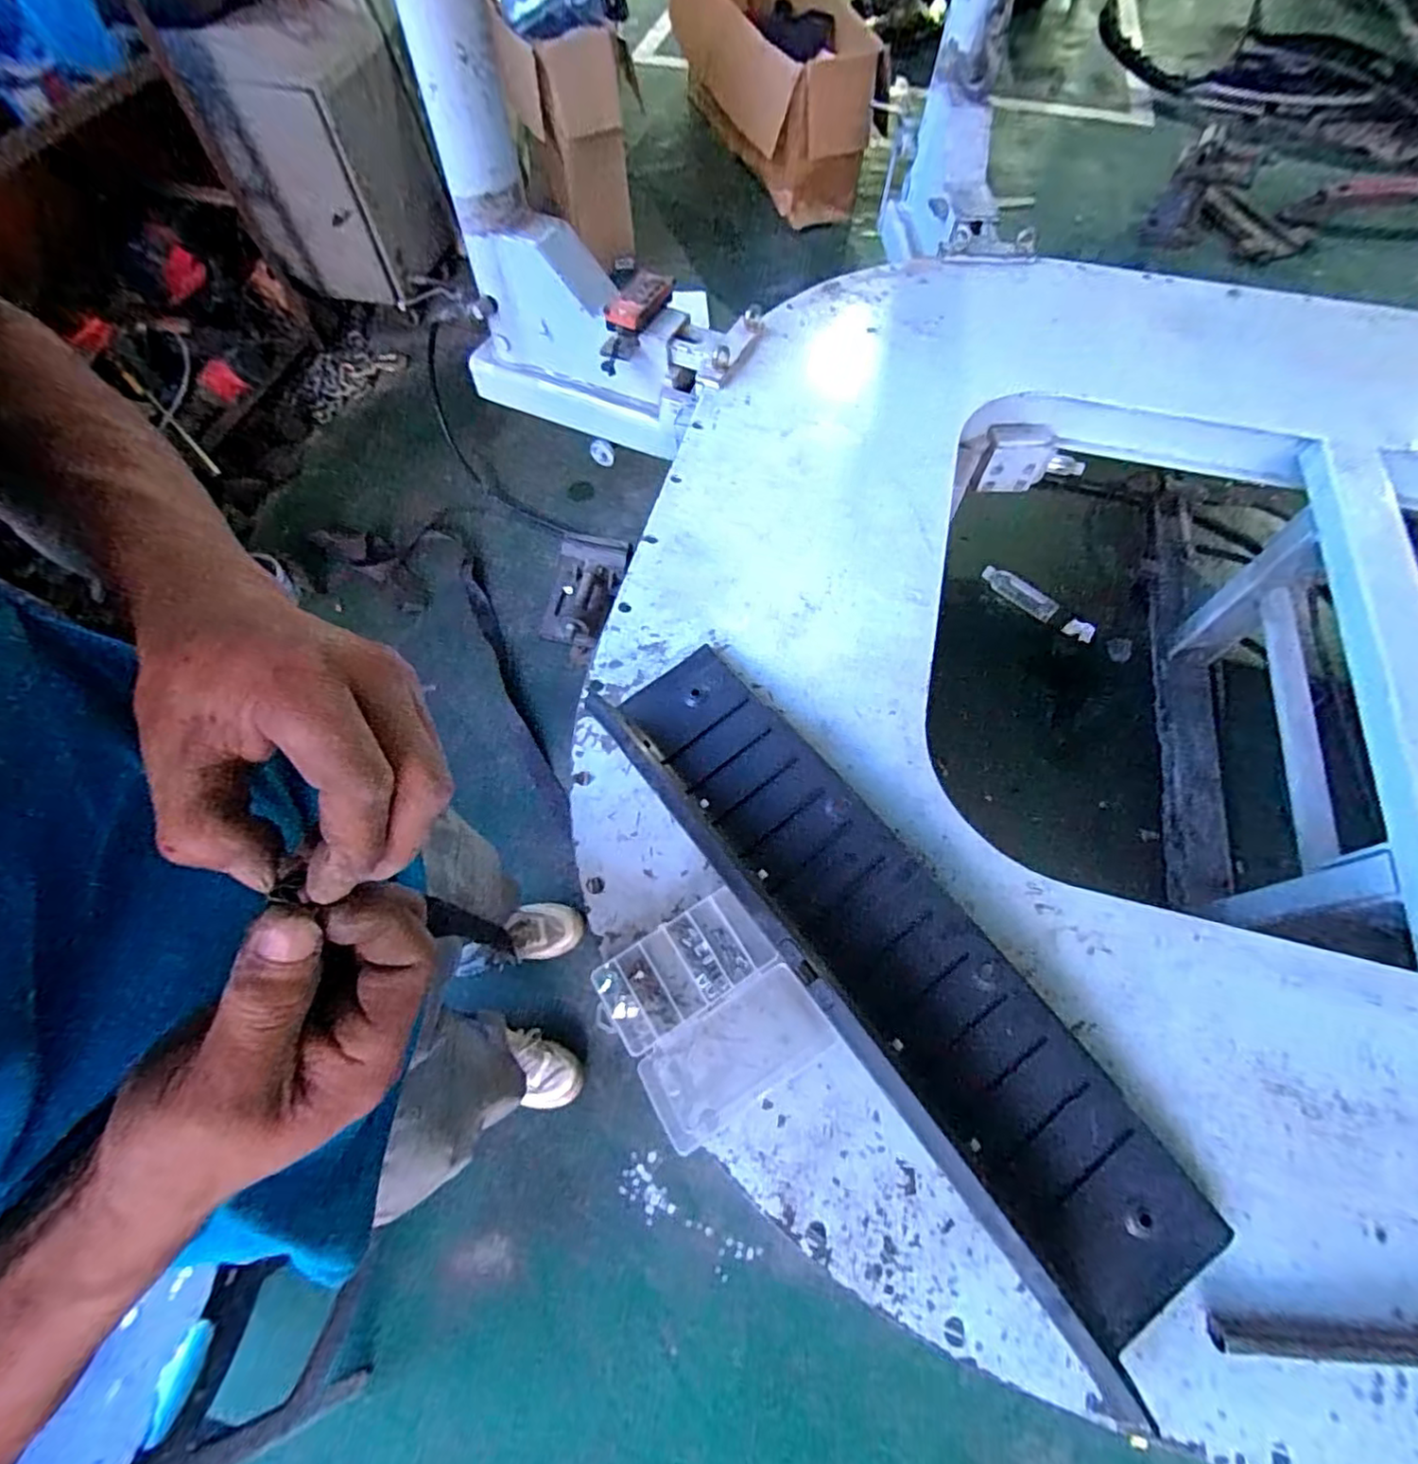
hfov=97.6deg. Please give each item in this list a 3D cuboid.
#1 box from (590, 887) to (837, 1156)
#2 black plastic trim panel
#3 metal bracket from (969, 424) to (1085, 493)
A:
[{"bbox_3d":[-0.003,0.315,0.702,0.196,0.031,0.209,-33,68,-15],"label":"box"},{"bbox_3d":[0.180,0.219,0.704,0.215,0.100,0.867,-33,68,-16],"label":"black plastic trim panel"},{"bbox_3d":[0.685,-0.582,1.341,0.208,0.121,0.065,5,63,3],"label":"metal bracket"}]

